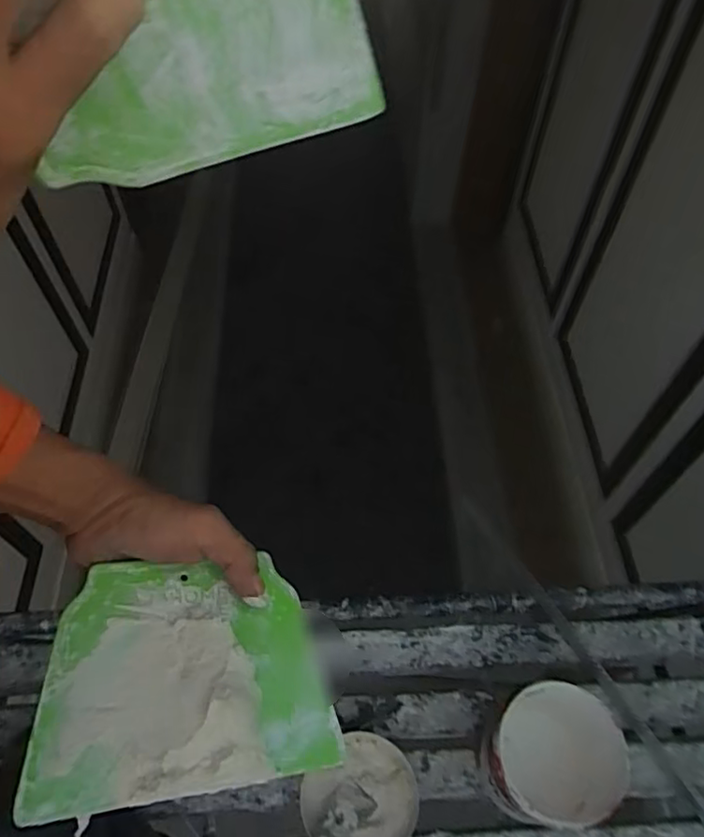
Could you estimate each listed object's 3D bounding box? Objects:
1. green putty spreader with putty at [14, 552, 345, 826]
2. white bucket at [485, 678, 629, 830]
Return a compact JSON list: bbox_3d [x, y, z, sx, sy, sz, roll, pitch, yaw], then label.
[{"bbox_3d":[-0.094,0.144,0.362,0.161,0.025,0.125,-2,61,-20],"label":"green putty spreader with putty"},{"bbox_3d":[0.289,0.502,0.936,0.177,0.196,0.163,-1,59,1],"label":"white bucket"}]

